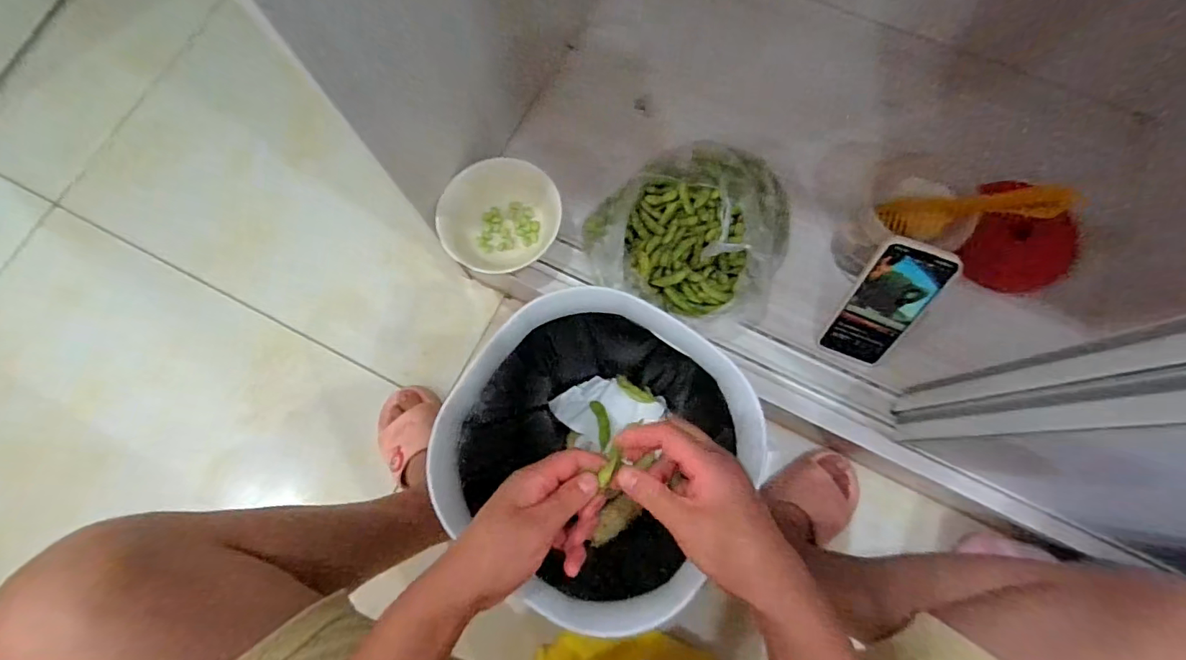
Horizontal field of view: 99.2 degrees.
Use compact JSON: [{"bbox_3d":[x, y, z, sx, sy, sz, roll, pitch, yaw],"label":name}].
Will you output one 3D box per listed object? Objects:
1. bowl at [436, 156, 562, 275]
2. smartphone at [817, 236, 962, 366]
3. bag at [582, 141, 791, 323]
[{"bbox_3d":[-0.117,-0.145,0.668,0.153,0.081,0.136,-3,76,2],"label":"bowl"},{"bbox_3d":[0.327,-0.024,0.571,0.075,0.170,0.018,19,43,5],"label":"smartphone"},{"bbox_3d":[0.127,-0.133,0.643,0.246,0.111,0.234,21,78,8],"label":"bag"}]

